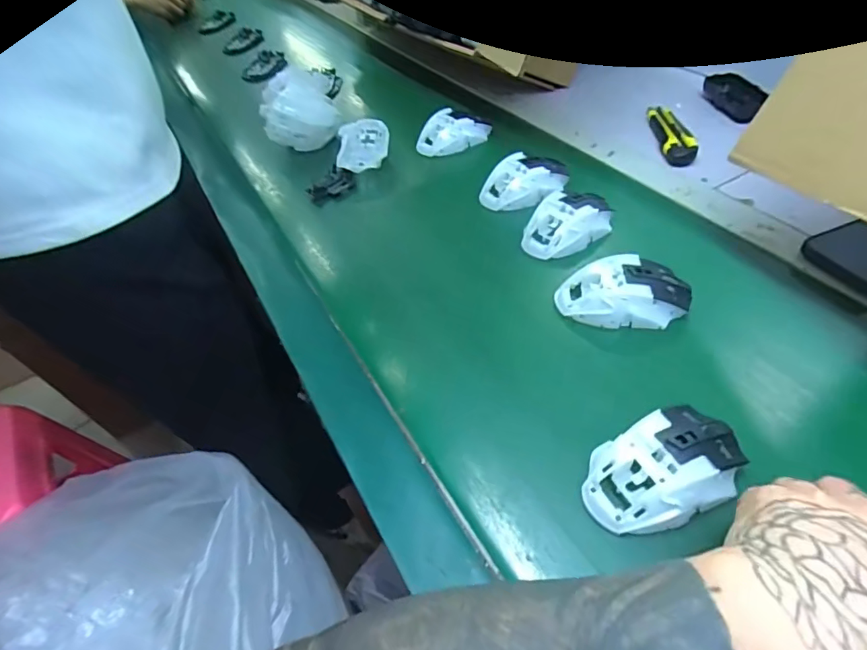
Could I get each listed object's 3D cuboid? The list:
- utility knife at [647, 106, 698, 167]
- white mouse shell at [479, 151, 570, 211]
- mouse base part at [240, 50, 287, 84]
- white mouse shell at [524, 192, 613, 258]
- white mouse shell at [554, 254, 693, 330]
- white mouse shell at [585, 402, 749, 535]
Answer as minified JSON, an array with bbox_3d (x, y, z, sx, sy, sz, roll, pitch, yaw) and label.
[{"bbox_3d":[0.313,-0.253,0.641,0.036,0.017,0.155,-5,44,12],"label":"utility knife"},{"bbox_3d":[0.111,-0.176,0.581,0.109,0.033,0.055,-25,43,-9],"label":"white mouse shell"},{"bbox_3d":[-0.351,-0.541,1.009,0.032,0.040,0.119,7,48,24],"label":"mouse base part"},{"bbox_3d":[0.147,-0.114,0.523,0.108,0.032,0.060,-34,45,-18],"label":"white mouse shell"},{"bbox_3d":[0.175,-0.034,0.444,0.111,0.034,0.066,7,48,24],"label":"white mouse shell"},{"bbox_3d":[0.159,0.096,0.328,0.114,0.031,0.064,-28,44,-12],"label":"white mouse shell"}]

